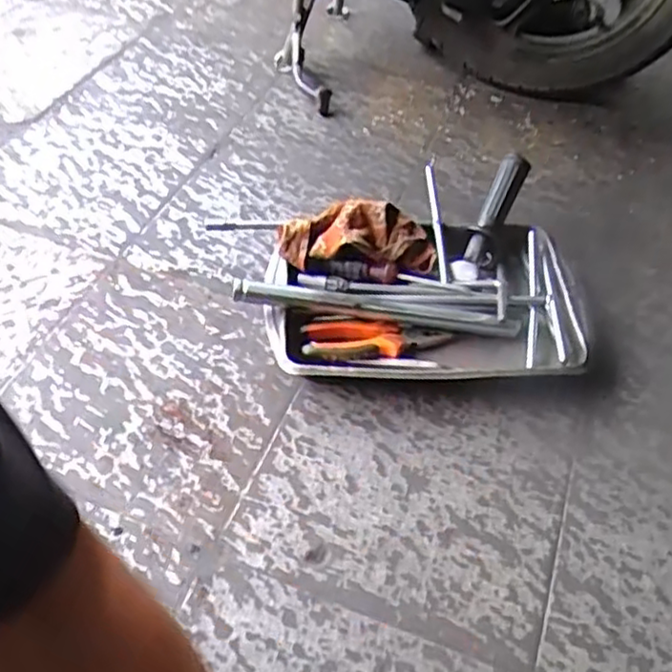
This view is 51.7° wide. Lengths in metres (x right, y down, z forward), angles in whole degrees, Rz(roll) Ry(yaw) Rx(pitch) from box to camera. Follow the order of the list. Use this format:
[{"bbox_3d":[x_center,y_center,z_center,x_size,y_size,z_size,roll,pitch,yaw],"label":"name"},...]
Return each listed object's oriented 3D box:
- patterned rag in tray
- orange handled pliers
[{"bbox_3d":[0.026,-0.124,0.844,0.185,0.056,0.069,0,49,-2],"label":"patterned rag in tray"},{"bbox_3d":[0.046,0.003,0.790,0.165,0.015,0.049,-4,49,-6],"label":"orange handled pliers"}]

